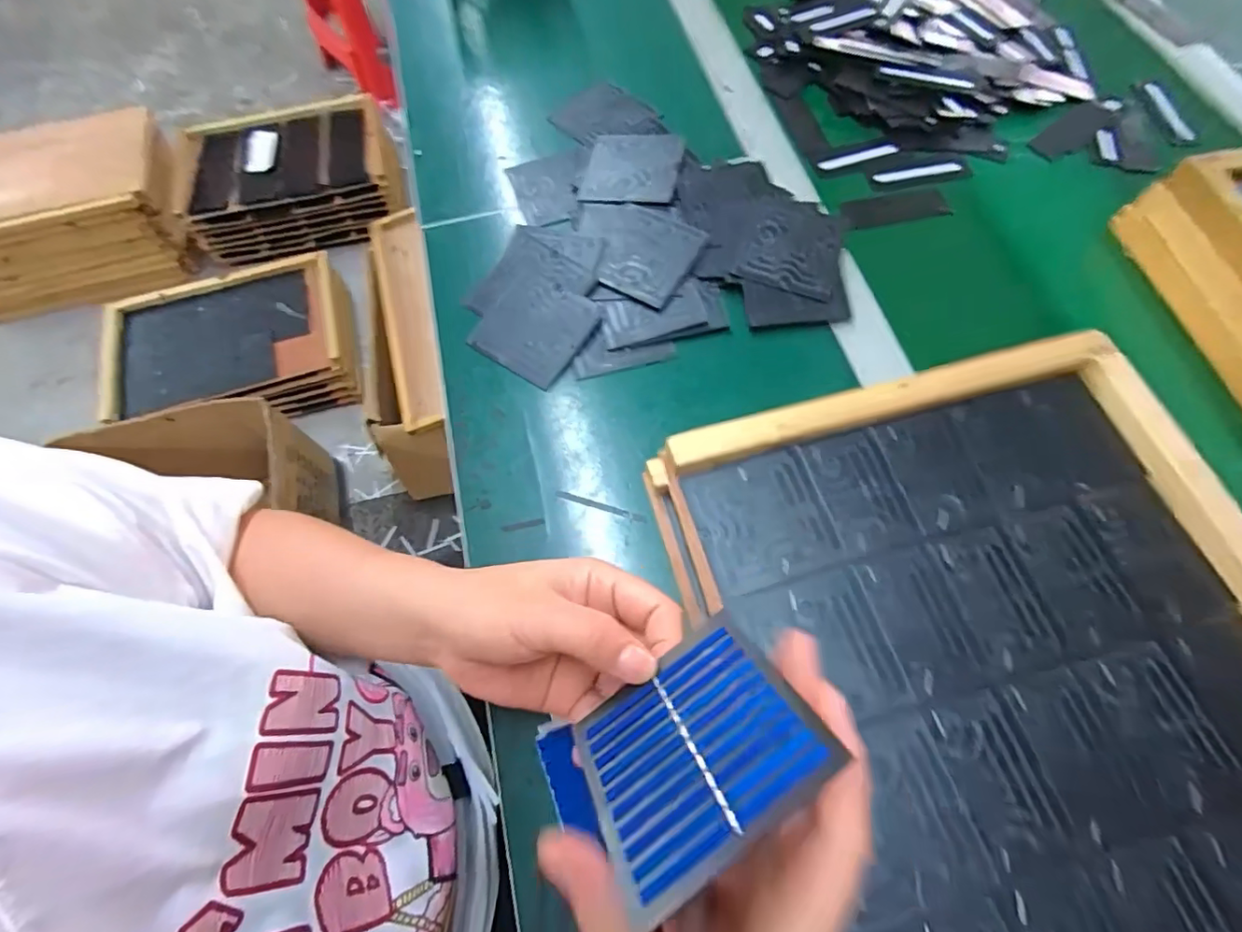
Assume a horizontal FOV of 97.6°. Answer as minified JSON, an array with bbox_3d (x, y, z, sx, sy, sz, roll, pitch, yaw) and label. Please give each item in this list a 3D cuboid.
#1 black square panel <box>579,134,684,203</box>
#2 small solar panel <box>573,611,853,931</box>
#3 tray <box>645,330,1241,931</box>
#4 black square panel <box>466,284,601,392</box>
[{"bbox_3d":[0.009,-0.259,0.472,0.081,0.004,0.076,8,70,14],"label":"black square panel"},{"bbox_3d":[0.024,0.098,0.191,0.078,0.004,0.074,-38,27,-3],"label":"small solar panel"},{"bbox_3d":[0.237,0.172,0.275,0.315,0.041,0.484,-15,67,-5],"label":"tray"},{"bbox_3d":[-0.068,-0.108,0.423,0.082,0.006,0.077,31,81,15],"label":"black square panel"}]

